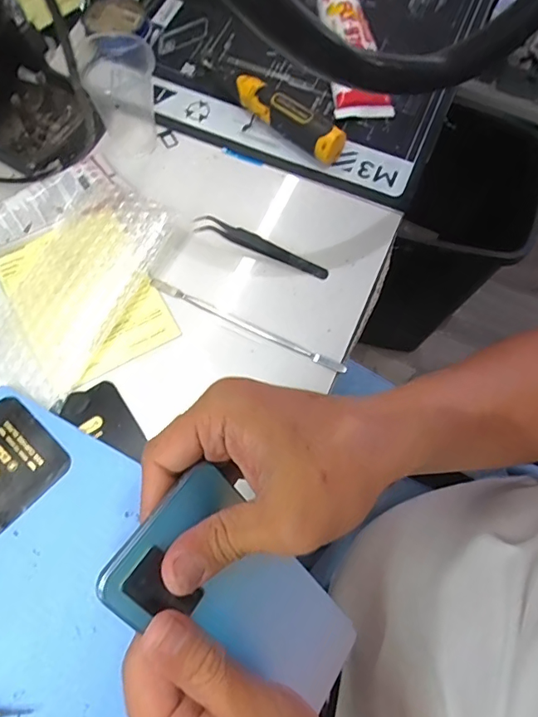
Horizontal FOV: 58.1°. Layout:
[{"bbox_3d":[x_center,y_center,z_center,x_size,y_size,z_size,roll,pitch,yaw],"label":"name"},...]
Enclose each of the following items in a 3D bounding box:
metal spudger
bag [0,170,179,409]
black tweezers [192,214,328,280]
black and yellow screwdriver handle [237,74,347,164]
[{"bbox_3d":[-0.018,-0.027,0.380,0.168,0.005,0.007,26,72,8],"label":"metal spudger"},{"bbox_3d":[-0.147,-0.064,0.379,0.087,0.029,0.189,27,72,8],"label":"bag"},{"bbox_3d":[-0.007,-0.095,0.403,0.118,0.014,0.012,23,71,7],"label":"black tweezers"},{"bbox_3d":[0.015,-0.213,0.433,0.114,0.040,0.019,35,73,10],"label":"black and yellow screwdriver handle"}]

